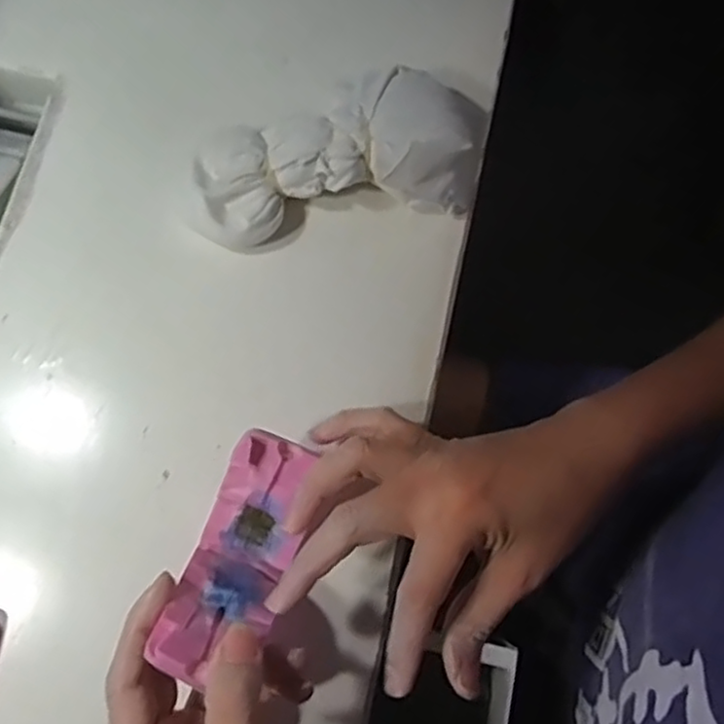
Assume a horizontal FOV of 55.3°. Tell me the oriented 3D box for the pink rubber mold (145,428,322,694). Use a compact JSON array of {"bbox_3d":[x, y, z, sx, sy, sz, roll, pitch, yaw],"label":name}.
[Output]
[{"bbox_3d":[-0.055,0.089,0.320,0.045,0.046,0.113,19,64,5],"label":"pink rubber mold"}]

